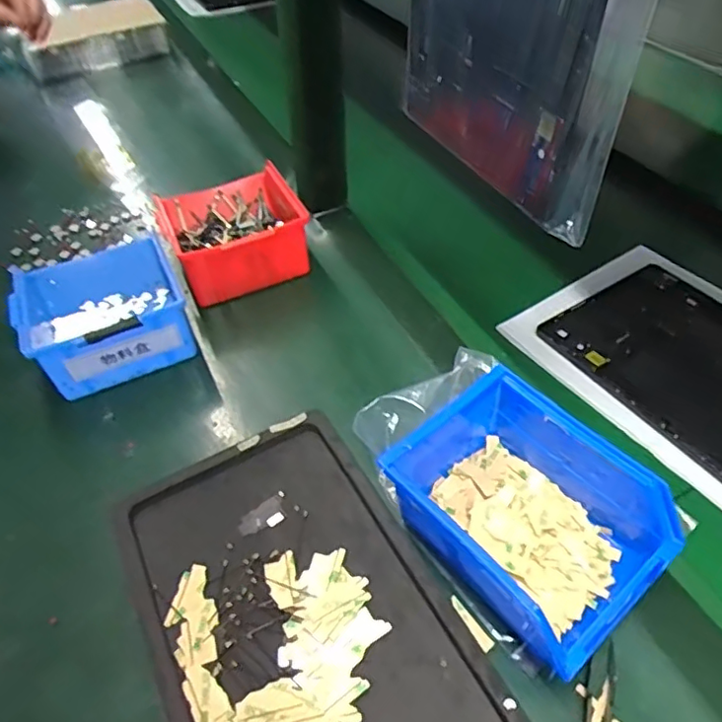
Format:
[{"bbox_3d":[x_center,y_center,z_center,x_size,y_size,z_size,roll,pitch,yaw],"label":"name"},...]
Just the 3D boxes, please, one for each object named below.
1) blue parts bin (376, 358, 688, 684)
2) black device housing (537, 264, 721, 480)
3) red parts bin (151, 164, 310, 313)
[{"bbox_3d":[0.101,0.089,0.345,0.119,0.075,0.141,-34,54,-27],"label":"blue parts bin"},{"bbox_3d":[0.279,0.012,0.462,0.158,0.015,0.235,-25,51,-25],"label":"black device housing"},{"bbox_3d":[-0.127,-0.134,0.574,0.125,0.067,0.169,-18,48,-14],"label":"red parts bin"}]

